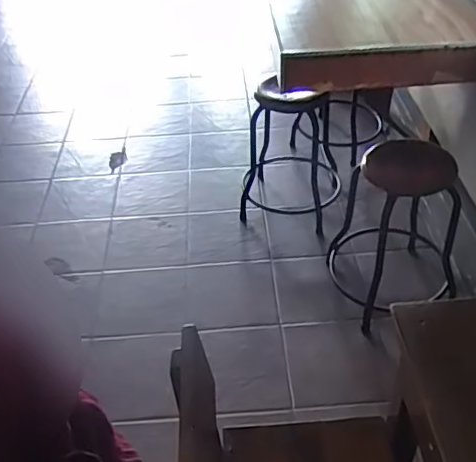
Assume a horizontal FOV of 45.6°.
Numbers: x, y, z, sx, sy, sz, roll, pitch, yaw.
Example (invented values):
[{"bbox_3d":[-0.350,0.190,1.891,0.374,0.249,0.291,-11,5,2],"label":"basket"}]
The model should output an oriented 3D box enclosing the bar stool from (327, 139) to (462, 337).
[{"bbox_3d":[0.492,-0.047,1.696,0.349,0.514,0.345,-10,41,-8],"label":"bar stool"}]

